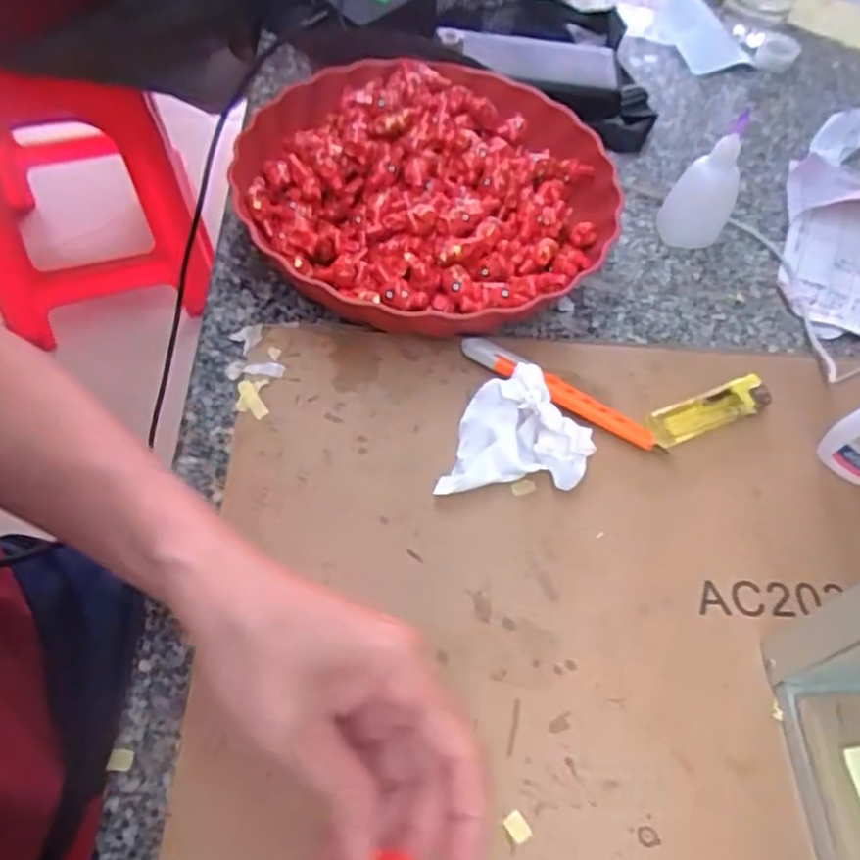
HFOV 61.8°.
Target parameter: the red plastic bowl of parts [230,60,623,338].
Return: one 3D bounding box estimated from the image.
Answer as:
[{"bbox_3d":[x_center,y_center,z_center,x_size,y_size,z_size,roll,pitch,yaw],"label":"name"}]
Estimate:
[{"bbox_3d":[-0.003,-0.157,0.471,0.233,0.063,0.233,2,57,-3],"label":"red plastic bowl of parts"}]

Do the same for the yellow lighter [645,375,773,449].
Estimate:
[{"bbox_3d":[0.164,-0.011,0.423,0.084,0.010,0.021,-19,61,-16],"label":"yellow lighter"}]

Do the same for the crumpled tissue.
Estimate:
[{"bbox_3d":[0.044,0.001,0.382,0.083,0.041,0.056,-2,57,-7],"label":"crumpled tissue"}]

